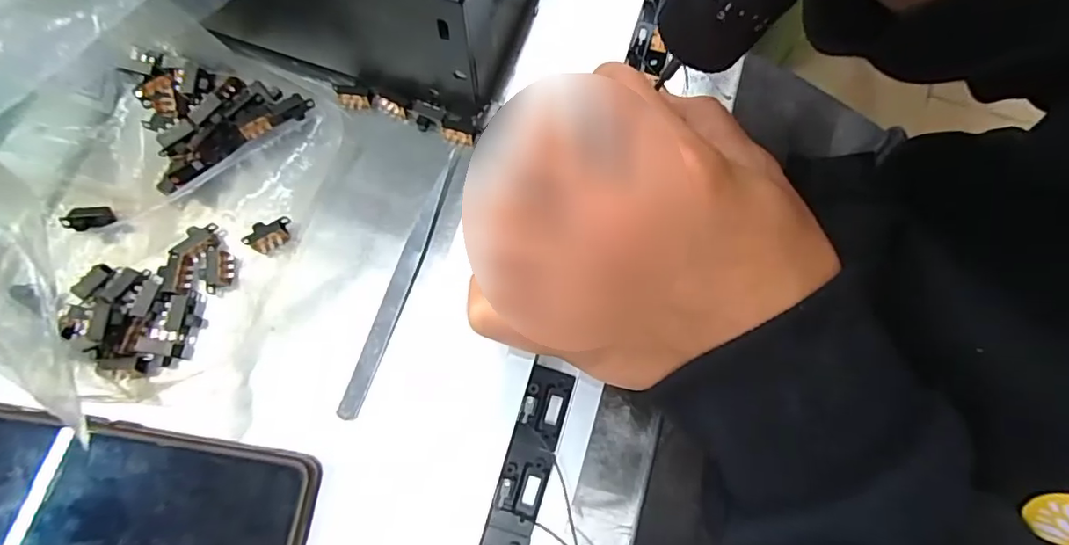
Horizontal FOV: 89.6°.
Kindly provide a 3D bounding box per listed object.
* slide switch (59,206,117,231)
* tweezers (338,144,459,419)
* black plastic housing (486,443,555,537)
[{"bbox_3d":[-0.204,-0.024,0.248,0.021,0.008,0.011,-7,74,-3],"label":"slide switch"},{"bbox_3d":[-0.059,0.002,0.244,0.008,0.009,0.129,20,74,5],"label":"tweezers"},{"bbox_3d":[-0.005,0.078,0.194,0.017,0.012,0.030,16,74,4],"label":"black plastic housing"}]

